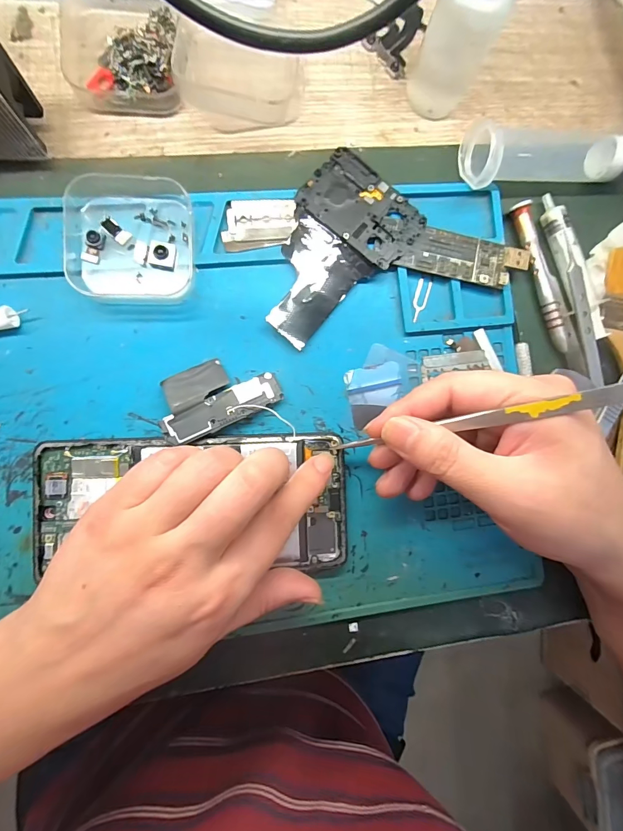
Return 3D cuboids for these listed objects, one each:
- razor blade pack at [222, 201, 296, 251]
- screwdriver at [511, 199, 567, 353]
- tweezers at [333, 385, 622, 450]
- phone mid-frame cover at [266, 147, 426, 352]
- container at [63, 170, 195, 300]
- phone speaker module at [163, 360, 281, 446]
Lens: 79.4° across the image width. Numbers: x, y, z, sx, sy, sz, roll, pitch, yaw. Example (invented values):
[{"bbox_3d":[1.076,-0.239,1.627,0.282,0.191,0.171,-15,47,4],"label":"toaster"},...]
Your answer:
[{"bbox_3d":[-0.029,-0.109,0.213,0.041,0.004,0.026,-4,88,-7],"label":"razor blade pack"},{"bbox_3d":[0.141,-0.084,0.228,0.009,0.006,0.092,-19,90,-7],"label":"screwdriver"},{"bbox_3d":[0.068,0.004,0.174,0.135,0.004,0.007,-14,89,34],"label":"tweezers"},{"bbox_3d":[0.009,-0.095,0.217,0.066,0.009,0.107,41,84,-3],"label":"phone mid-frame cover"},{"bbox_3d":[-0.095,-0.098,0.201,0.060,0.019,0.066,1,88,-6],"label":"container"},{"bbox_3d":[-0.052,-0.012,0.206,0.064,0.011,0.037,-24,91,-7],"label":"phone speaker module"}]

